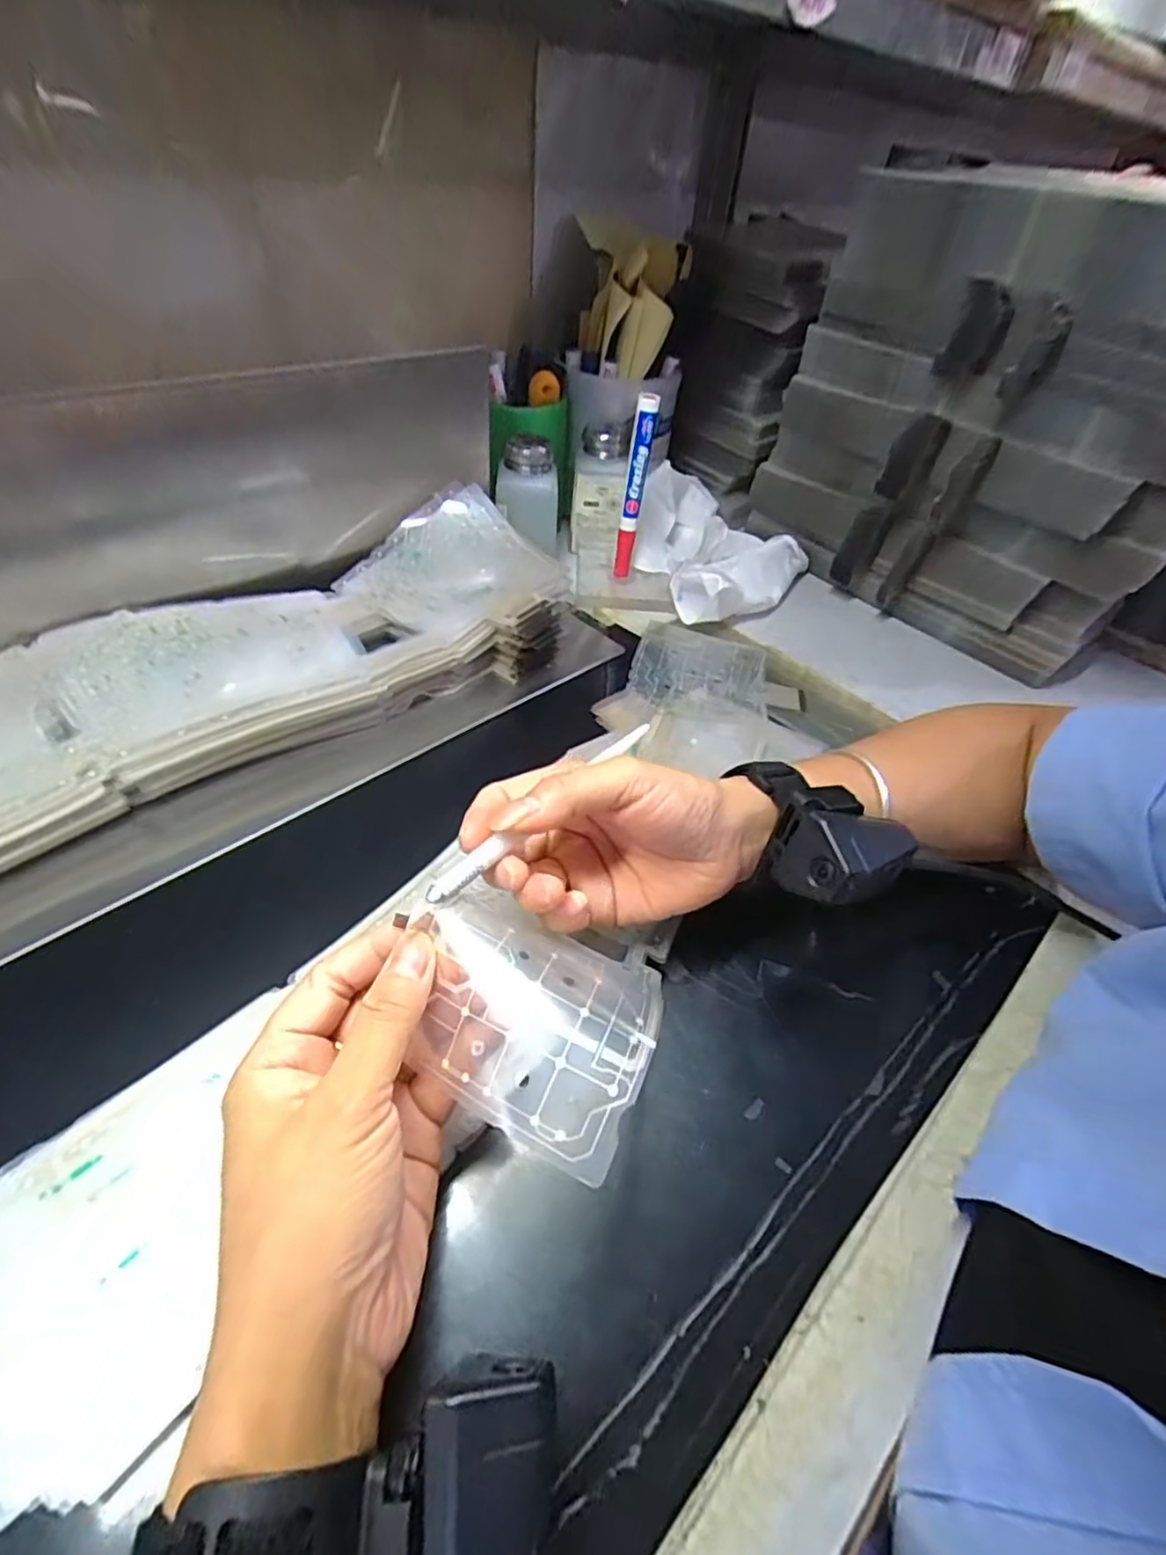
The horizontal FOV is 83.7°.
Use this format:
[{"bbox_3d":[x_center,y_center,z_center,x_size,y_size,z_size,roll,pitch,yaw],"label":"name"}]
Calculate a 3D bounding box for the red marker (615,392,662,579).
[{"bbox_3d":[0.042,-0.230,0.532,0.016,0.145,0.016,10,45,2],"label":"red marker"}]

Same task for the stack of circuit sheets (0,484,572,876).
[{"bbox_3d":[-0.199,-0.067,0.403,0.457,0.054,0.145,-32,57,-33],"label":"stack of circuit sheets"}]

